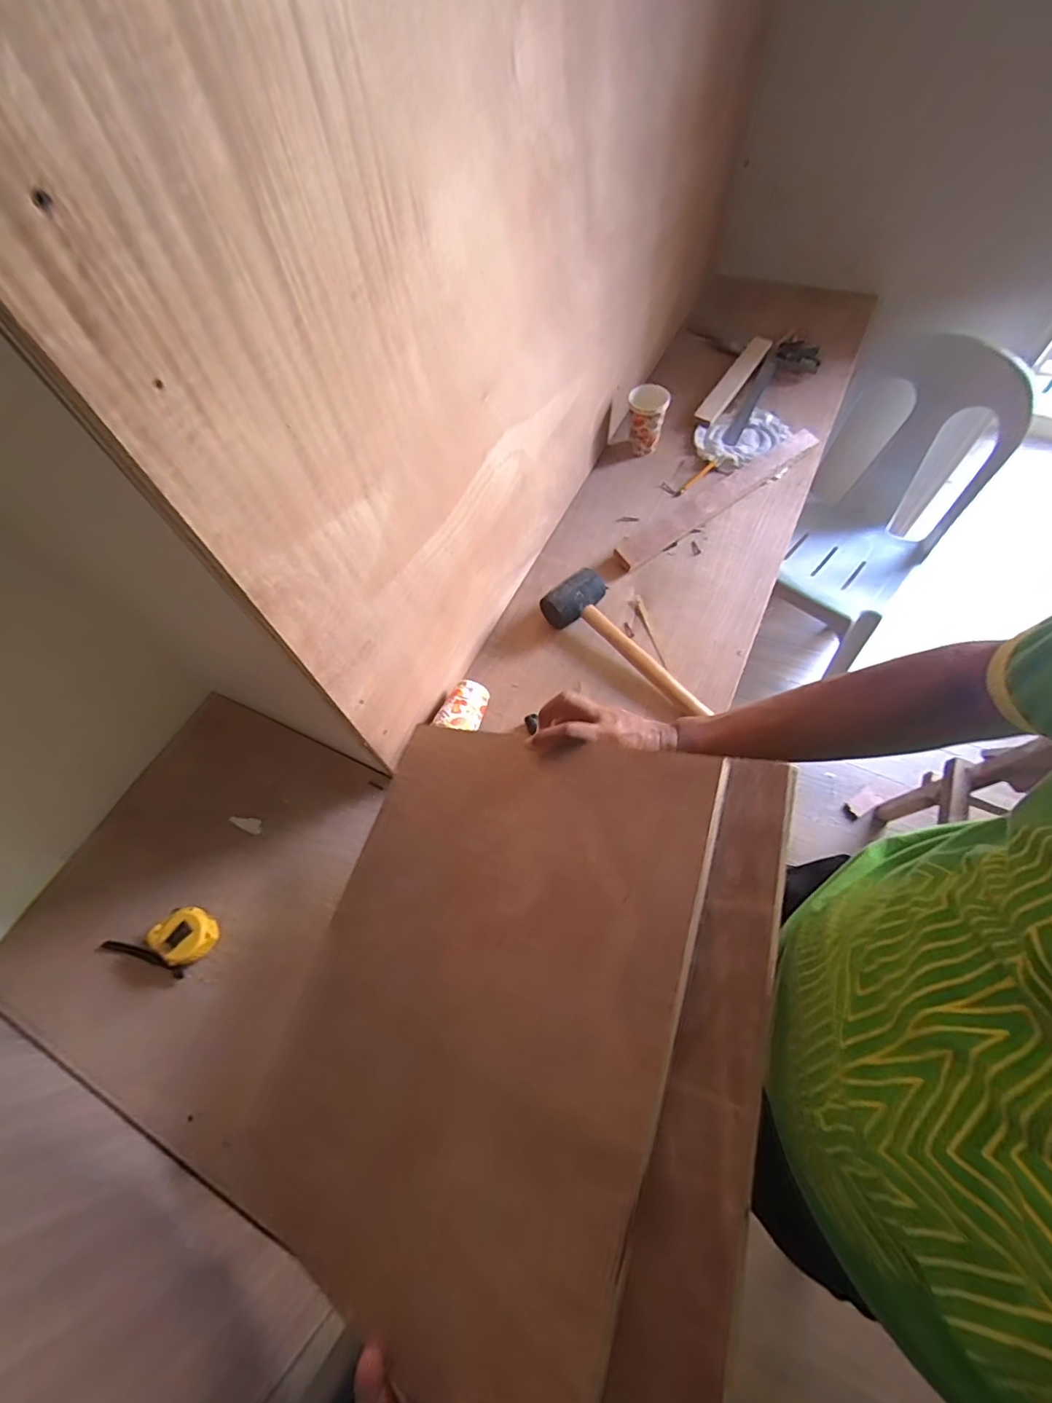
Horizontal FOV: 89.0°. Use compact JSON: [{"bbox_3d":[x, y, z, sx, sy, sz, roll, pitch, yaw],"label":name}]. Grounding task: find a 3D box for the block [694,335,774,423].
[{"bbox_3d":[0.413,-0.639,1.059,0.040,0.027,0.213,39,92,21],"label":"block"}]

